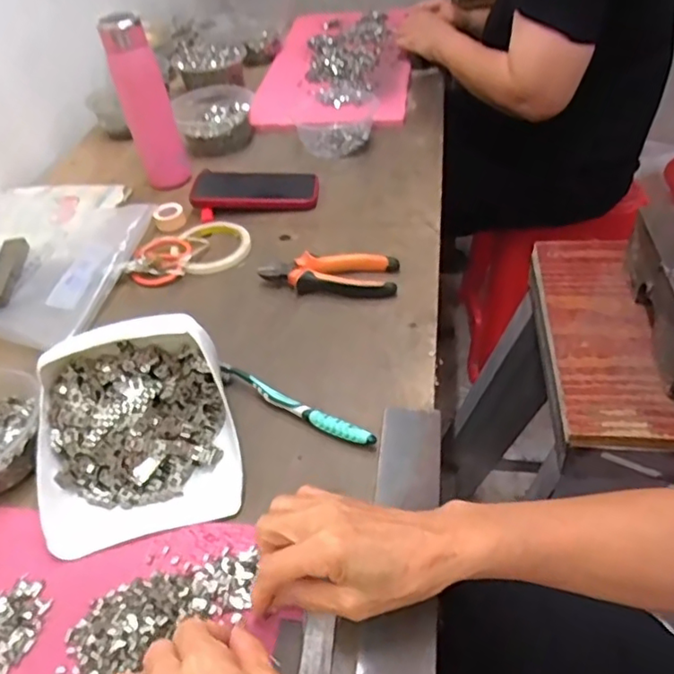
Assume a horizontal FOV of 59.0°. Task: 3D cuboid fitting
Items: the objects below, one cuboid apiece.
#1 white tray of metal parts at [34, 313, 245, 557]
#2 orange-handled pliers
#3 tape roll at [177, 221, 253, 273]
[{"bbox_3d":[-0.168,0.064,0.485,0.157,0.075,0.171,-14,44,-7],"label":"white tray of metal parts"},{"bbox_3d":[-0.009,-0.068,0.656,0.148,0.024,0.052,-2,43,6],"label":"orange-handled pliers"},{"bbox_3d":[-0.151,-0.117,0.744,0.083,0.015,0.098,-17,43,-10],"label":"tape roll"}]

